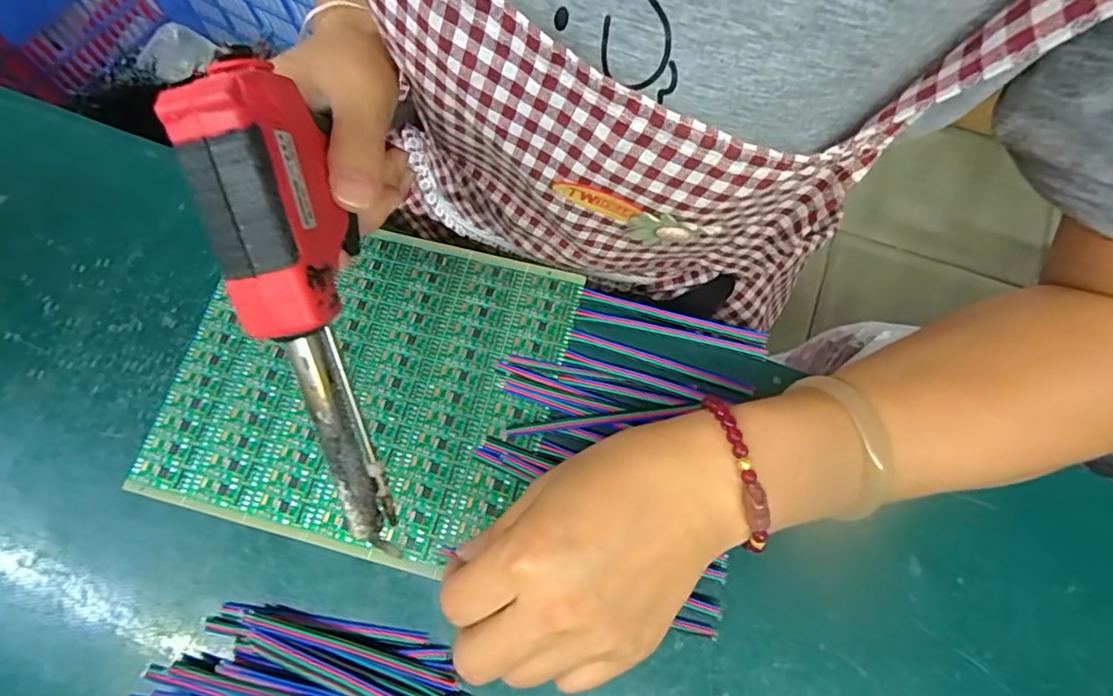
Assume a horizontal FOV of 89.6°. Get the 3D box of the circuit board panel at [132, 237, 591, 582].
[{"bbox_3d":[-0.100,0.016,0.291,0.189,0.004,0.162,14,73,6],"label":"circuit board panel"}]

